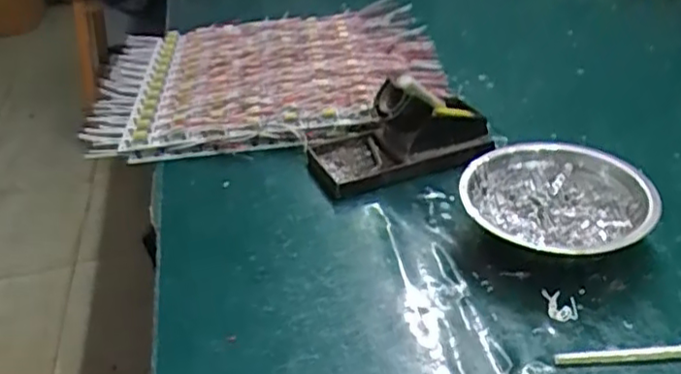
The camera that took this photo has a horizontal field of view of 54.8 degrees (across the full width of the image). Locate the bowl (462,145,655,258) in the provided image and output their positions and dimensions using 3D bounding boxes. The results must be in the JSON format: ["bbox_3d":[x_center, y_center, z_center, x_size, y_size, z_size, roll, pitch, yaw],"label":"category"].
[{"bbox_3d":[0.150,0.015,0.453,0.117,0.040,0.118,-3,34,2],"label":"bowl"}]

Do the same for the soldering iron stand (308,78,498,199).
[{"bbox_3d":[0.045,-0.050,0.534,0.148,0.071,0.078,-13,35,-12],"label":"soldering iron stand"}]

